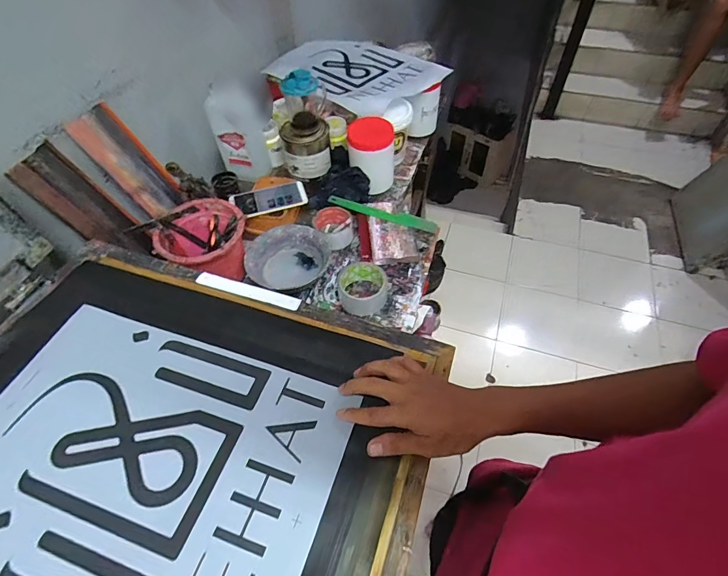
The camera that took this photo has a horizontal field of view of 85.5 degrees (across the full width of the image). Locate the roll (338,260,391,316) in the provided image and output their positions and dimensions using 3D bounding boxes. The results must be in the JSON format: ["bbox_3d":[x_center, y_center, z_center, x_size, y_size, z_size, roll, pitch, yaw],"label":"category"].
[{"bbox_3d":[-0.001,-0.007,0.732,0.093,0.043,0.107,2,53,4],"label":"roll"}]

